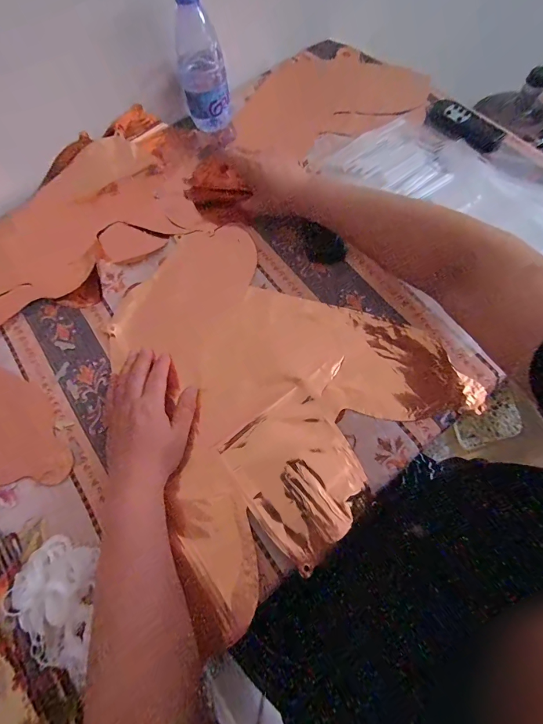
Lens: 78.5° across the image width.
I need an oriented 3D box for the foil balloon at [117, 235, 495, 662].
[{"bbox_3d":[-0.021,0.007,0.385,0.344,0.014,0.374,-37,73,-11],"label":"foil balloon"}]

